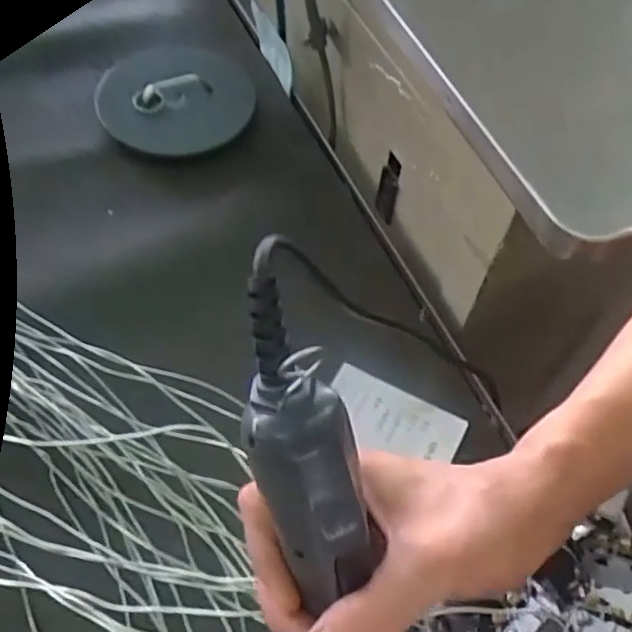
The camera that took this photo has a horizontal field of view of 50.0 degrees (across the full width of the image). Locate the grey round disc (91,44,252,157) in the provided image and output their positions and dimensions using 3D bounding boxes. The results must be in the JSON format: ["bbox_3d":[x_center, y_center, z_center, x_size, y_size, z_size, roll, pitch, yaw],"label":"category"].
[{"bbox_3d":[-0.138,-0.207,0.659,0.142,0.024,0.121,20,74,5],"label":"grey round disc"}]

